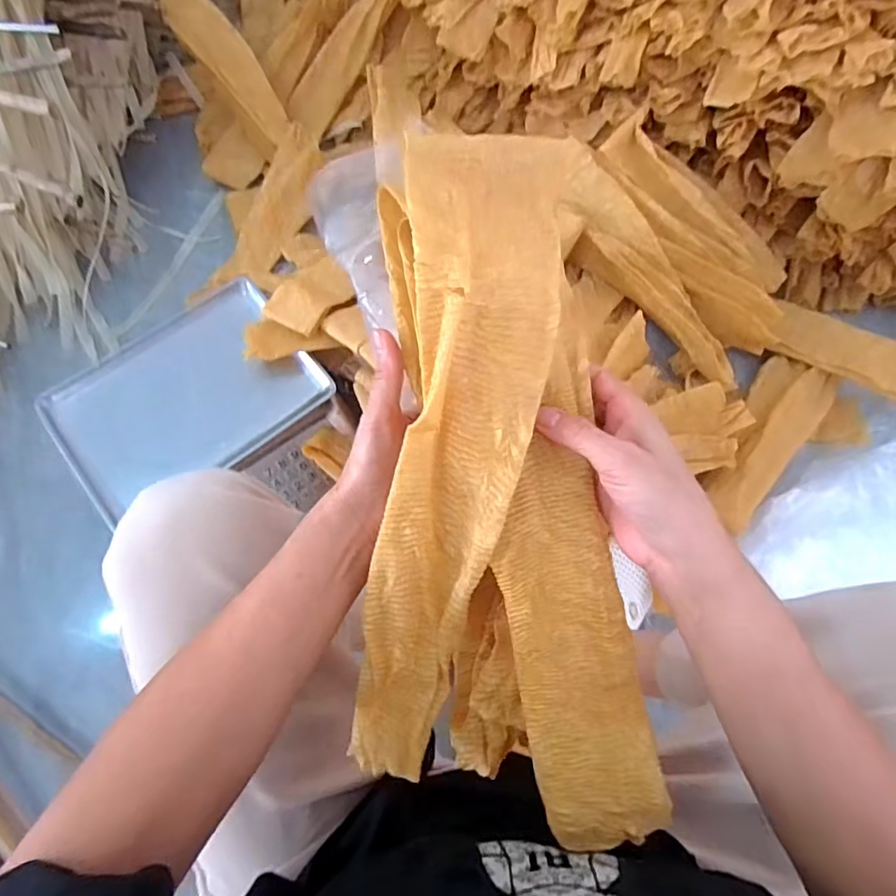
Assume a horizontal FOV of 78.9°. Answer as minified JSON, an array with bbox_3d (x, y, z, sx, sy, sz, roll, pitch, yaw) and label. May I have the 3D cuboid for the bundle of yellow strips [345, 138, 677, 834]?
[{"bbox_3d":[0.022,0.029,0.303,0.159,0.085,0.365,-5,101,-4],"label":"bundle of yellow strips"}]

